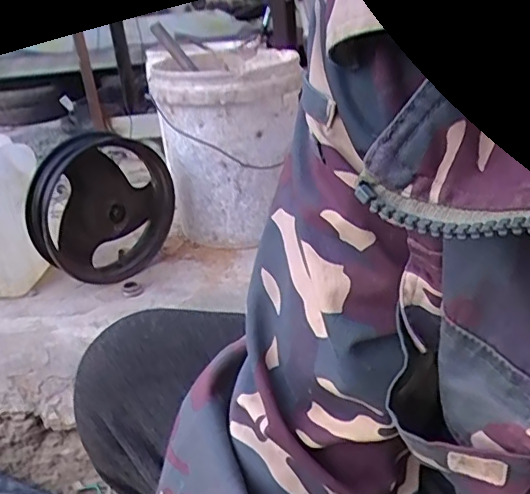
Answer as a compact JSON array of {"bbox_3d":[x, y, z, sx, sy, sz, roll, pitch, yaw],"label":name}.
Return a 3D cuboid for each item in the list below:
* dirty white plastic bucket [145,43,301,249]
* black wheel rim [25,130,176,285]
[{"bbox_3d":[-0.069,-0.208,1.149,0.258,0.368,0.321,-6,17,-5],"label":"dirty white plastic bucket"},{"bbox_3d":[-0.283,-0.064,1.024,0.078,0.262,0.291,25,5,37],"label":"black wheel rim"}]

